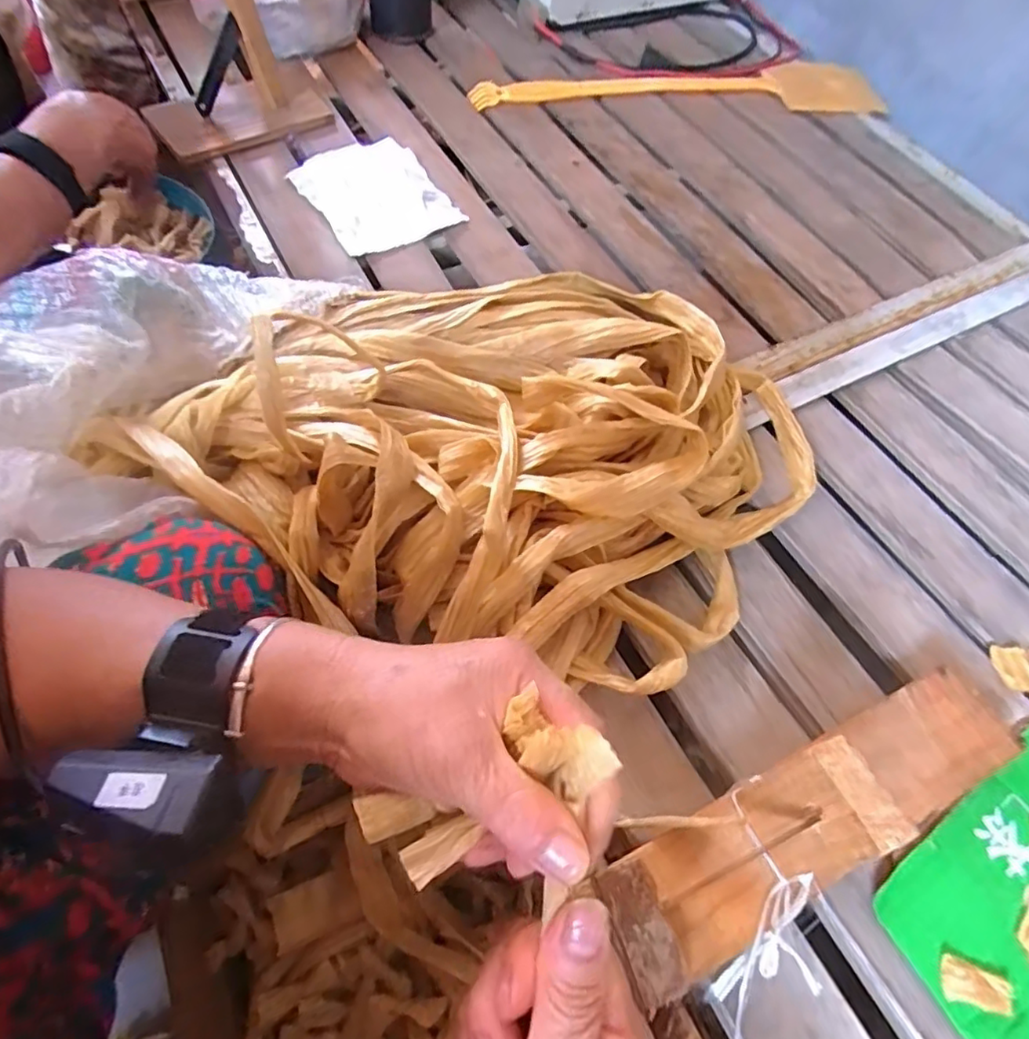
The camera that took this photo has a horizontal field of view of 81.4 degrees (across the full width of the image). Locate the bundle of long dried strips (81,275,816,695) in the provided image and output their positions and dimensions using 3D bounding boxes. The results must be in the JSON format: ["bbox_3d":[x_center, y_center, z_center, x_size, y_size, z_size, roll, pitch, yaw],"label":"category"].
[{"bbox_3d":[0.004,-0.079,0.438,0.378,0.083,0.389,33,63,16],"label":"bundle of long dried strips"}]

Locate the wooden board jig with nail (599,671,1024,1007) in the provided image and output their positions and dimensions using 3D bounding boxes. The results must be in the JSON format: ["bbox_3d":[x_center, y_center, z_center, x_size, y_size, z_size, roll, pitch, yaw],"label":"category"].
[{"bbox_3d":[0.166,0.139,0.292,0.261,0.121,0.068,-21,66,-15],"label":"wooden board jig with nail"}]

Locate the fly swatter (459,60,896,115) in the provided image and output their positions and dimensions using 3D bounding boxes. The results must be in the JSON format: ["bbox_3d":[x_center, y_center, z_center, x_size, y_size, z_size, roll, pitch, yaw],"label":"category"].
[{"bbox_3d":[0.210,-0.559,0.765,0.531,0.031,0.107,-5,59,-6],"label":"fly swatter"}]

